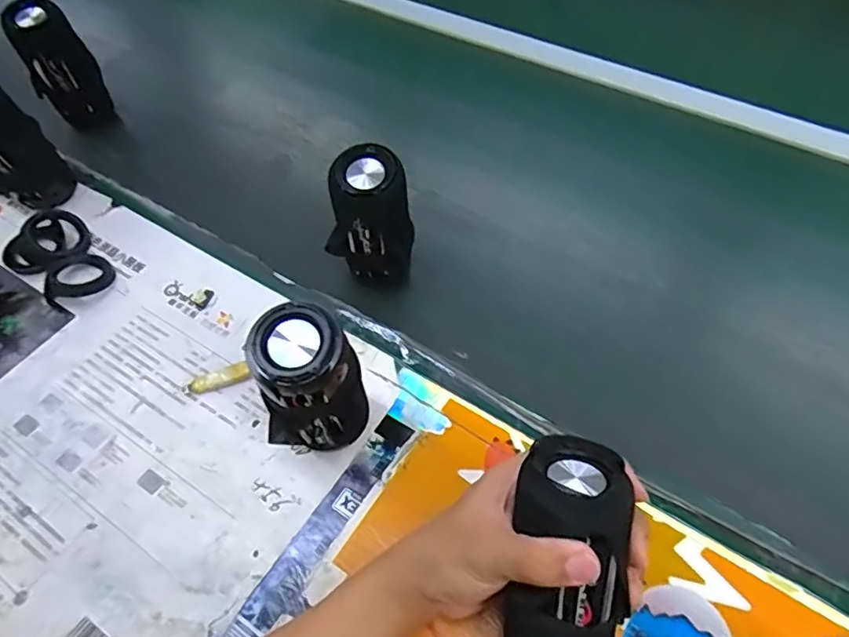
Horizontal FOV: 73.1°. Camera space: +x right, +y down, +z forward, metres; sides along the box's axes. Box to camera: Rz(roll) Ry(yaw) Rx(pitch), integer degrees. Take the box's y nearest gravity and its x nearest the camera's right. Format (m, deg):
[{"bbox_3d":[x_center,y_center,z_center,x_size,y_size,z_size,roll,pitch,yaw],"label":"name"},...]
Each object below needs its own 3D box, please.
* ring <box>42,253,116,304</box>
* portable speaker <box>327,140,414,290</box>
[{"bbox_3d":[-0.349,-0.044,0.579,0.064,0.009,0.064,-1,54,1],"label":"ring"},{"bbox_3d":[-0.050,-0.082,0.534,0.055,0.146,0.056,27,60,20],"label":"portable speaker"}]

